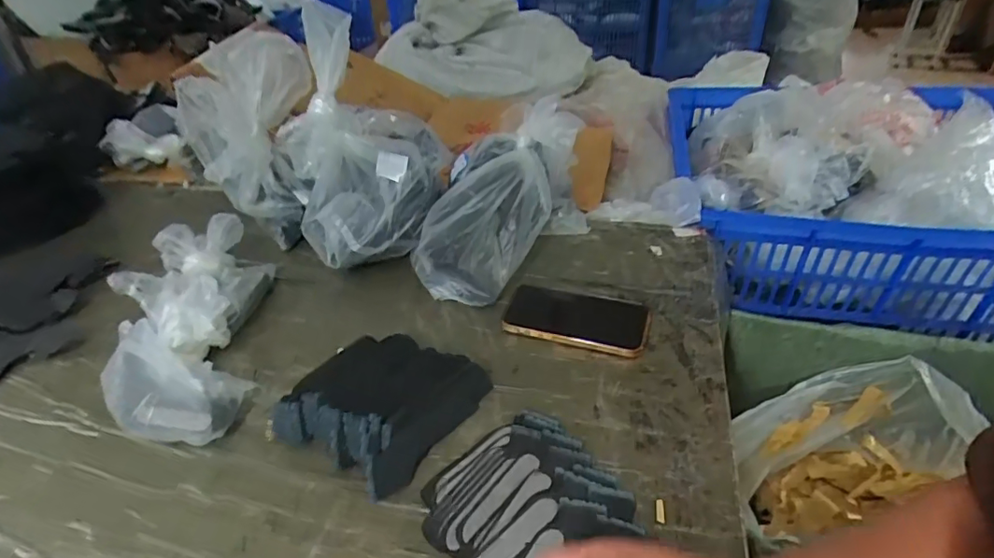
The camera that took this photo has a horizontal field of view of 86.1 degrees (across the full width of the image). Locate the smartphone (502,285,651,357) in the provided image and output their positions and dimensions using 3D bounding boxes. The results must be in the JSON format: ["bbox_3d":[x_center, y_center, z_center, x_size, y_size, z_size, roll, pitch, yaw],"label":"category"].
[{"bbox_3d":[0.085,0.041,0.573,0.149,0.009,0.084,9,39,17],"label":"smartphone"}]

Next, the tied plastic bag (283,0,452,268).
[{"bbox_3d":[-0.158,-0.160,0.616,0.190,0.237,0.151,-7,36,-4],"label":"tied plastic bag"}]

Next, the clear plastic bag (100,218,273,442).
[{"bbox_3d":[-0.326,0.045,0.556,0.140,0.082,0.281,-11,38,-8],"label":"clear plastic bag"}]

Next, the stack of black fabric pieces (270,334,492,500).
[{"bbox_3d":[-0.109,0.106,0.488,0.151,0.034,0.140,18,43,27],"label":"stack of black fabric pieces"}]

